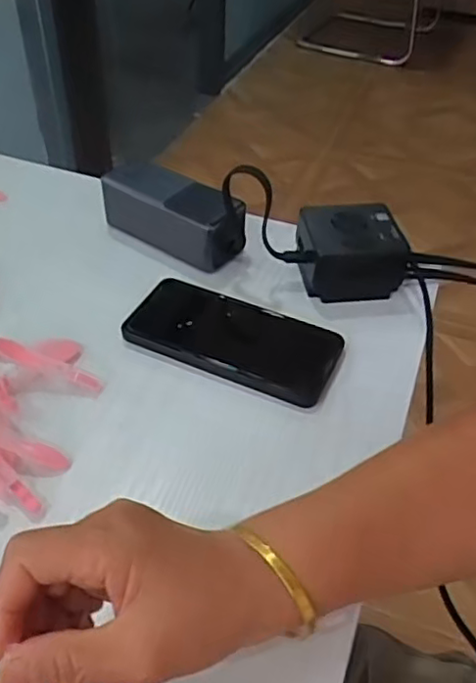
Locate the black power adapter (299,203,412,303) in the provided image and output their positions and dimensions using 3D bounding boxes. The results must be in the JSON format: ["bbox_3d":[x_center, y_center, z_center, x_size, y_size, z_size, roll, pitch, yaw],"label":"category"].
[{"bbox_3d":[0.095,-0.075,0.523,0.083,0.049,0.073,-5,45,-8],"label":"black power adapter"}]

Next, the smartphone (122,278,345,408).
[{"bbox_3d":[-0.004,-0.003,0.479,0.157,0.015,0.080,20,47,16],"label":"smartphone"}]

